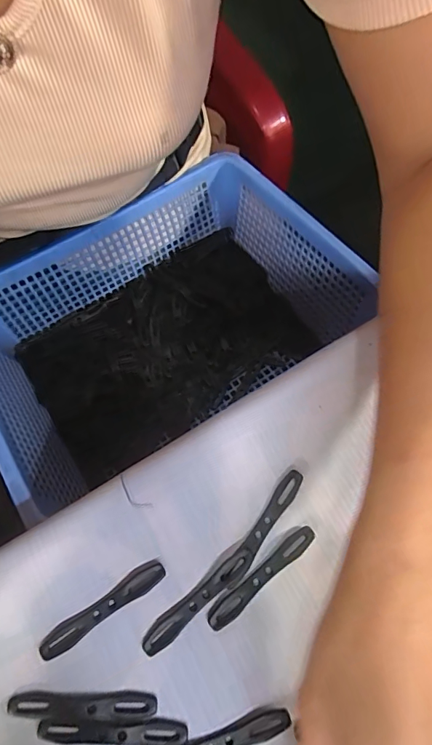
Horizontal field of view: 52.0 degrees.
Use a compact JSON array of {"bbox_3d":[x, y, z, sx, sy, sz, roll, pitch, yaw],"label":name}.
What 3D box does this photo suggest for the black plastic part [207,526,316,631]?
[{"bbox_3d":[0.024,0.106,0.228,0.069,0.004,0.010,-38,77,-12],"label":"black plastic part"}]

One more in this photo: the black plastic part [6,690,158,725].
[{"bbox_3d":[-0.063,0.159,0.209,0.068,0.004,0.012,0,73,-1],"label":"black plastic part"}]

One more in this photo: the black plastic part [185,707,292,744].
[{"bbox_3d":[0.002,0.173,0.206,0.068,0.004,0.011,-17,74,-6],"label":"black plastic part"}]

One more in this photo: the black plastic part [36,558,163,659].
[{"bbox_3d":[-0.057,0.118,0.221,0.068,0.004,0.012,-33,76,-11],"label":"black plastic part"}]

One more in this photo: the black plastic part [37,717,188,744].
[{"bbox_3d":[-0.048,0.168,0.206,0.068,0.004,0.011,2,73,-1],"label":"black plastic part"}]

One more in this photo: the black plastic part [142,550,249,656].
[{"bbox_3d":[-0.009,0.115,0.224,0.068,0.004,0.010,-40,78,-12],"label":"black plastic part"}]

